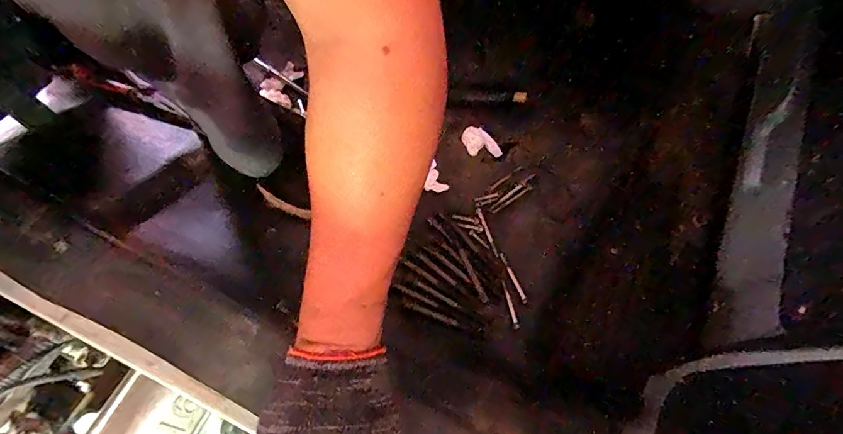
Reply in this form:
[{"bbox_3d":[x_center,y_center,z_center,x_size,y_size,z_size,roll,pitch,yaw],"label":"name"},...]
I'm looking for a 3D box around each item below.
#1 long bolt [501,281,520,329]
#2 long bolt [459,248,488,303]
[{"bbox_3d":[0.104,0.102,0.502,0.007,0.004,0.057,-11,67,-6],"label":"long bolt"},{"bbox_3d":[0.060,0.067,0.497,0.008,0.004,0.067,-21,69,-10],"label":"long bolt"}]

